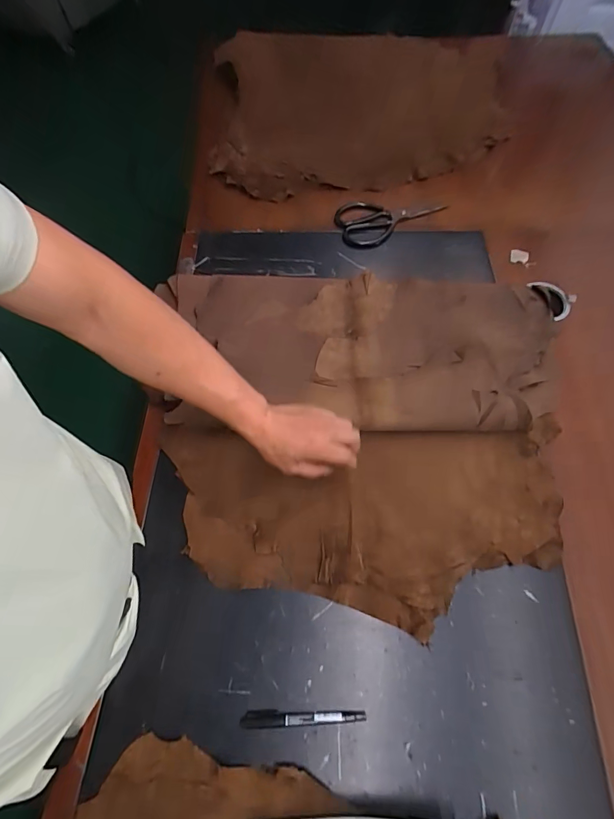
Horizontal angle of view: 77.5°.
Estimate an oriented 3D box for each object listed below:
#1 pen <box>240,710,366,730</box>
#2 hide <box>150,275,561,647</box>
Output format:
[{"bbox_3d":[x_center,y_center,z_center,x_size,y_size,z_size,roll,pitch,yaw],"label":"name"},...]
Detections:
[{"bbox_3d":[-0.004,0.345,0.427,0.137,0.012,0.017,-1,66,-2],"label":"pen"},{"bbox_3d":[0.072,0.018,0.581,0.607,0.042,0.508,4,71,0],"label":"hide"}]

